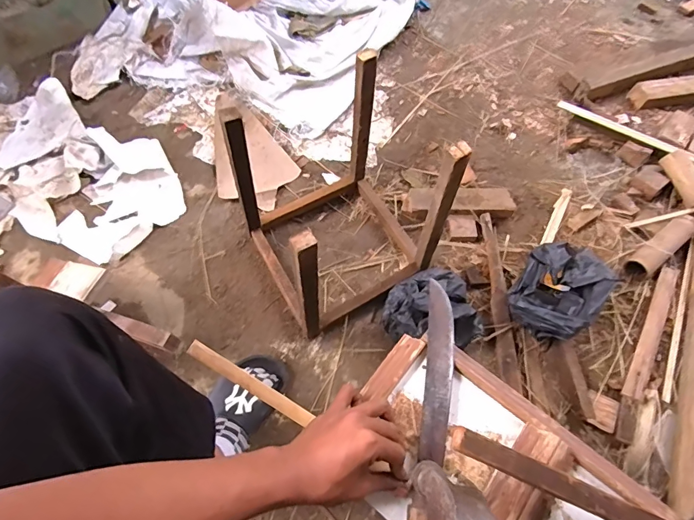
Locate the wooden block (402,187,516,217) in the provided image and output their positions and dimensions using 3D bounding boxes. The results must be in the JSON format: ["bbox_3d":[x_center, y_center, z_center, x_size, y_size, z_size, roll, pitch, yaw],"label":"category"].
[{"bbox_3d":[0.256,-0.135,0.954,0.251,0.038,0.070,3,65,1],"label":"wooden block"}]

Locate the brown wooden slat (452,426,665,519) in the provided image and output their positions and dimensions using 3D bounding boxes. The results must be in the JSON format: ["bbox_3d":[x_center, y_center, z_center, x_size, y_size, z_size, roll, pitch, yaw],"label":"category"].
[{"bbox_3d":[0.222,0.223,0.392,0.252,0.020,0.023,22,67,9],"label":"brown wooden slat"}]

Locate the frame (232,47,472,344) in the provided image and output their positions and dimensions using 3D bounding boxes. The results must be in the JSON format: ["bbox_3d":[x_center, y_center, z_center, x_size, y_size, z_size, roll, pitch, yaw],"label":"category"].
[{"bbox_3d":[-0.014,-0.100,0.747,0.307,0.351,0.288,-30,69,-14],"label":"frame"}]

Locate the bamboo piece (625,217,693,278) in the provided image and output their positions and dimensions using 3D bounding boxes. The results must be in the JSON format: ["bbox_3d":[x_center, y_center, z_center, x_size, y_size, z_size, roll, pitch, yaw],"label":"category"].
[{"bbox_3d":[0.676,-0.030,0.881,0.190,0.043,0.053,-34,70,-15],"label":"bamboo piece"}]

